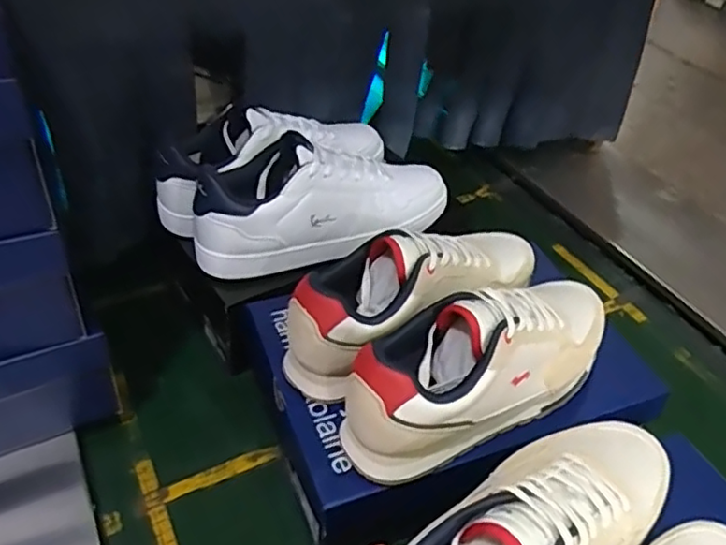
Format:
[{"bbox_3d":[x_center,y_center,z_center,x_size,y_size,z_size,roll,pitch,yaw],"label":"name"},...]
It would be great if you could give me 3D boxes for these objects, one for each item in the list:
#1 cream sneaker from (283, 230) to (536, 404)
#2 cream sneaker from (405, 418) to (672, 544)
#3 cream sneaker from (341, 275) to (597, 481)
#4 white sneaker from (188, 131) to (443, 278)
[{"bbox_3d":[0.058,0.018,0.588,0.282,0.108,0.093,-20,48,-29],"label":"cream sneaker"},{"bbox_3d":[0.112,0.175,0.405,0.269,0.089,0.089,-22,48,-39],"label":"cream sneaker"},{"bbox_3d":[0.110,0.073,0.530,0.273,0.108,0.094,-20,48,-29],"label":"cream sneaker"},{"bbox_3d":[-0.040,-0.084,0.696,0.306,0.106,0.098,-9,43,-20],"label":"white sneaker"}]

